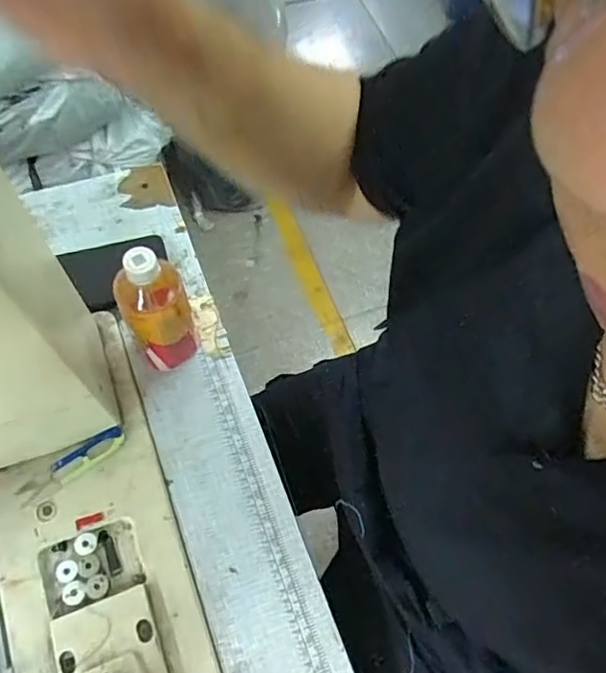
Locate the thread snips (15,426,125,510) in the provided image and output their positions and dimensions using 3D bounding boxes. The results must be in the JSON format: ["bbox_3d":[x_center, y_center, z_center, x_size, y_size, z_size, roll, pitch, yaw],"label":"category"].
[{"bbox_3d":[-0.244,0.137,0.604,0.120,0.010,0.026,-32,70,-15],"label":"thread snips"}]

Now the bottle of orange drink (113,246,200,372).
[{"bbox_3d":[-0.151,-0.030,0.590,0.061,0.183,0.064,-23,68,-12],"label":"bottle of orange drink"}]

